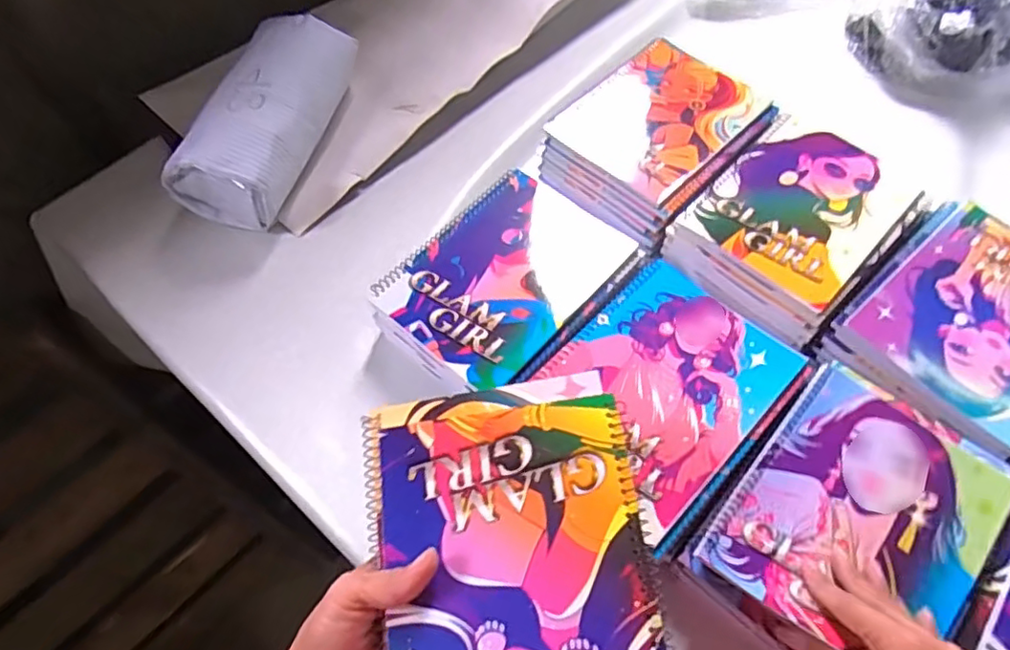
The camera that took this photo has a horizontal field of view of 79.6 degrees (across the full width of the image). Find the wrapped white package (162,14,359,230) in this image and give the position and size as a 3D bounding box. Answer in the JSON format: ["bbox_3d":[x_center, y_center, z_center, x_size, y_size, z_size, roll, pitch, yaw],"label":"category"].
[{"bbox_3d":[-0.250,-0.228,0.664,0.102,0.094,0.252,15,62,10],"label":"wrapped white package"}]

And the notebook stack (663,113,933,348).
[{"bbox_3d":[0.278,-0.095,0.583,0.163,0.052,0.213,40,71,22],"label":"notebook stack"}]

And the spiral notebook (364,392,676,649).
[{"bbox_3d":[0.004,0.136,0.334,0.153,0.024,0.208,-8,61,-1],"label":"spiral notebook"}]

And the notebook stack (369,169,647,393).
[{"bbox_3d":[0.006,-0.037,0.560,0.154,0.056,0.213,38,70,21],"label":"notebook stack"}]

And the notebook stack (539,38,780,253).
[{"bbox_3d":[0.160,-0.201,0.645,0.175,0.050,0.232,38,68,21],"label":"notebook stack"}]

